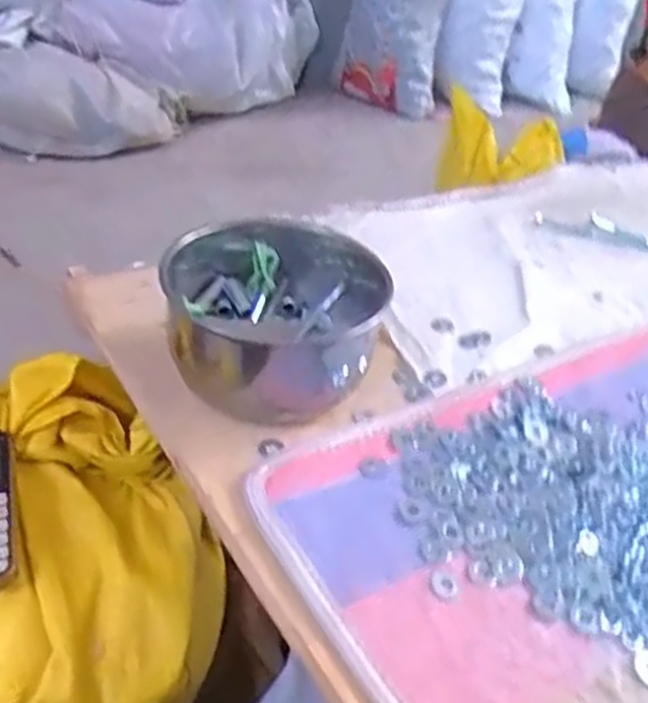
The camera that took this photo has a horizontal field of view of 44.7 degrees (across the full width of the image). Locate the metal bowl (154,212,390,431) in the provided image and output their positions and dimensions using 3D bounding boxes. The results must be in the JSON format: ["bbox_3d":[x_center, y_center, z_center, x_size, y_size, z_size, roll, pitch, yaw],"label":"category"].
[{"bbox_3d":[-0.040,-0.026,0.597,0.152,0.089,0.154,5,36,-3],"label":"metal bowl"}]

